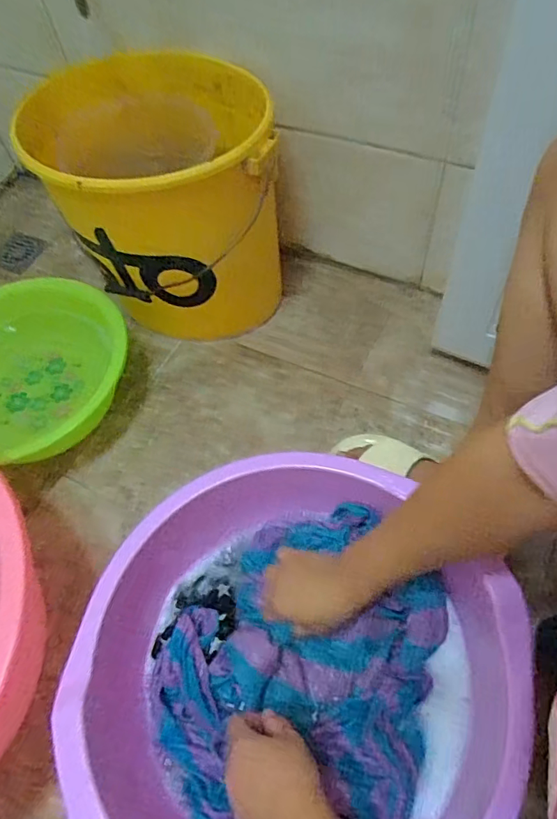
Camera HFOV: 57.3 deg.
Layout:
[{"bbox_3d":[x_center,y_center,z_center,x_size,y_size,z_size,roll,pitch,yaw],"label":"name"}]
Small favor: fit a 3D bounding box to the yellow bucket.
[{"bbox_3d":[-0.165,-0.293,0.761,0.314,0.331,0.282,-14,59,-6],"label":"yellow bucket"}]

